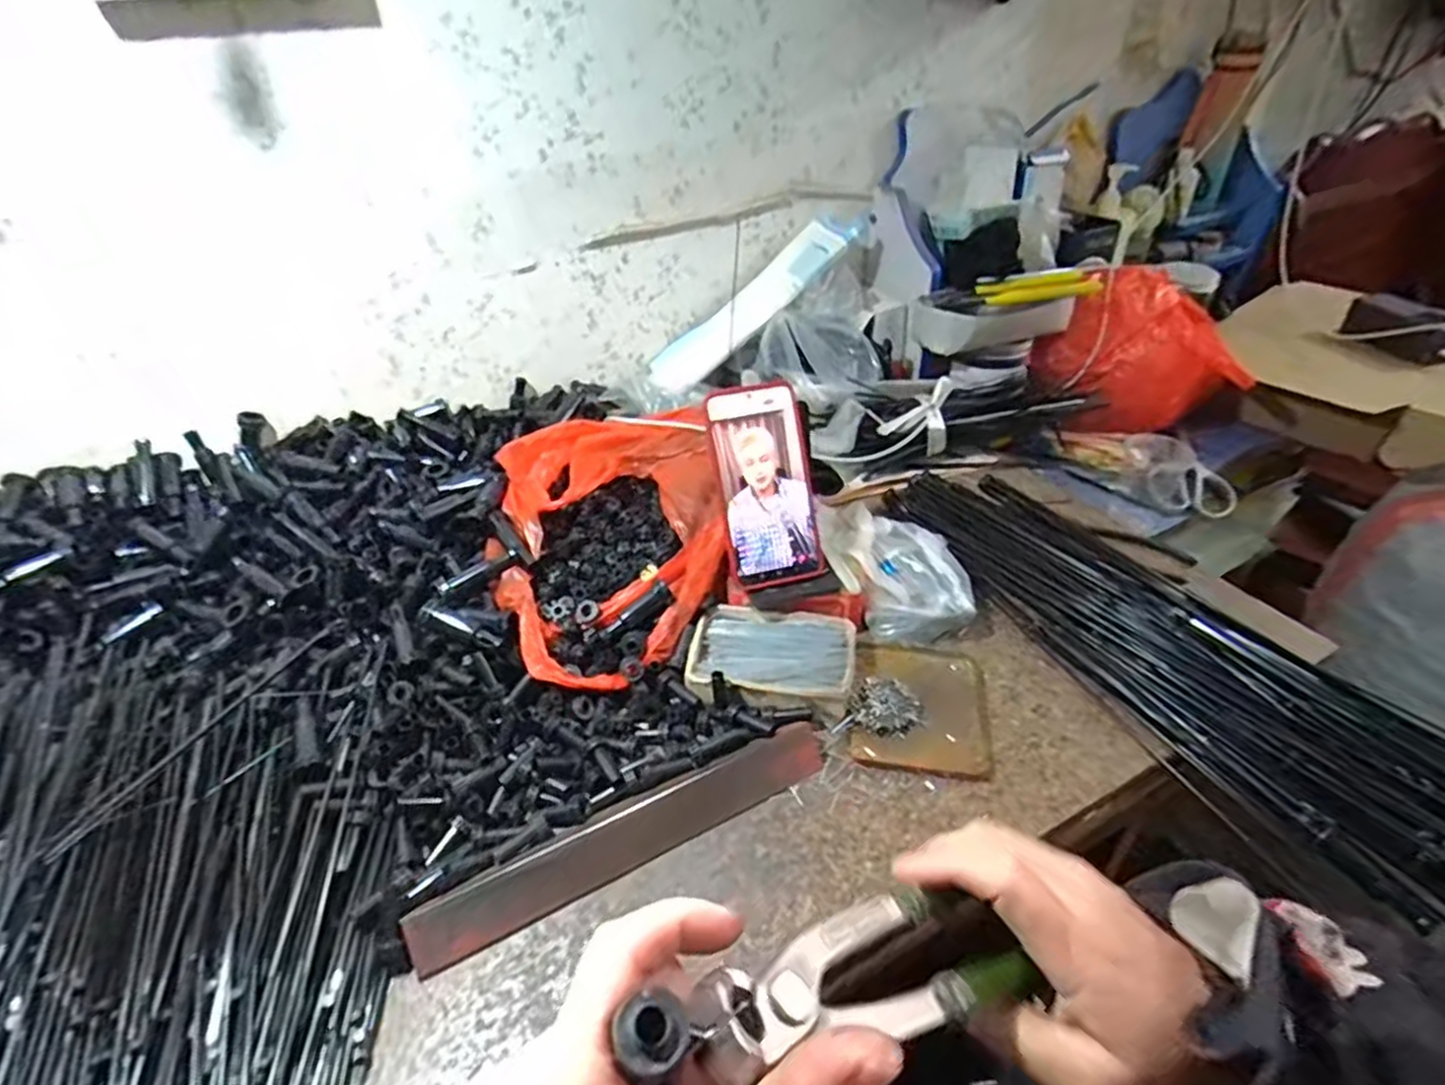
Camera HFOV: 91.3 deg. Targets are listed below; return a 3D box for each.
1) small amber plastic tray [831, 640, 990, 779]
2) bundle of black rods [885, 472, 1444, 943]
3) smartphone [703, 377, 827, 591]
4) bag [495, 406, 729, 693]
[{"bbox_3d":[0.150,0.123,0.551,0.104,0.011,0.117,4,39,9],"label":"small amber plastic tray"},{"bbox_3d":[0.356,0.077,0.561,0.166,0.044,0.565,-21,41,-21],"label":"bundle of black rods"},{"bbox_3d":[0.035,-0.048,0.584,0.079,0.164,0.012,-12,6,-11],"label":"smartphone"},{"bbox_3d":[-0.097,-0.014,0.632,0.189,0.083,0.283,-7,38,-5],"label":"bag"}]

